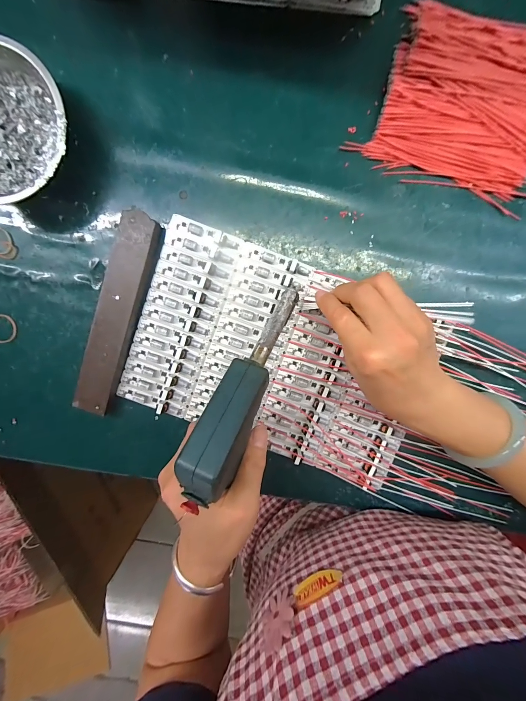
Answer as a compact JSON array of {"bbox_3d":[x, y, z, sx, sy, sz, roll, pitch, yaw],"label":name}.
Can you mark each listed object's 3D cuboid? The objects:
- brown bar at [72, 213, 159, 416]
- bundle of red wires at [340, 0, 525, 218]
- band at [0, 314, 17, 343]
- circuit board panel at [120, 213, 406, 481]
[{"bbox_3d":[-0.147,-0.035,0.279,0.037,0.018,0.200,19,98,-1],"label":"brown bar"},{"bbox_3d":[0.183,-0.215,0.242,0.157,0.022,0.133,18,98,-1],"label":"bundle of red wires"},{"bbox_3d":[-0.273,-0.023,0.290,0.029,0.004,0.030,-1,94,-10],"label":"band"},{"bbox_3d":[0.017,0.009,0.283,0.293,0.015,0.190,21,98,-1],"label":"circuit board panel"}]

